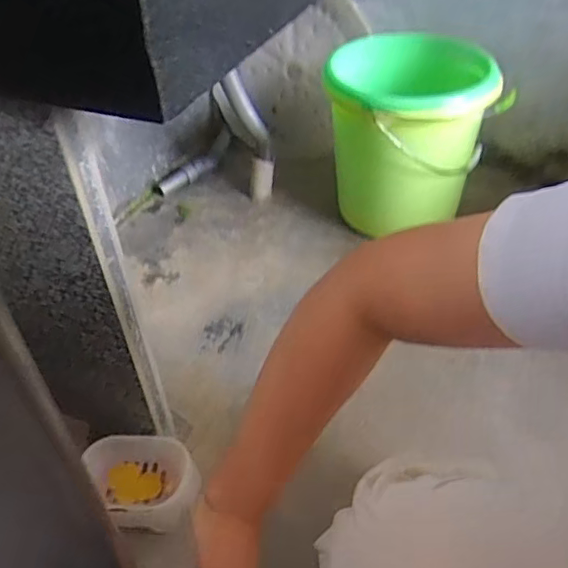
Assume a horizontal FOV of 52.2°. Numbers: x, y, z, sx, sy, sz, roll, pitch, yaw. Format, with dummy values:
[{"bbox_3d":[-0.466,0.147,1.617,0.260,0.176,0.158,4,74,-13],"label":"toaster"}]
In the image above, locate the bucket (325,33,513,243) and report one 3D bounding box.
[{"bbox_3d":[0.242,-0.288,1.155,0.304,0.335,0.321,0,42,0],"label":"bucket"}]

